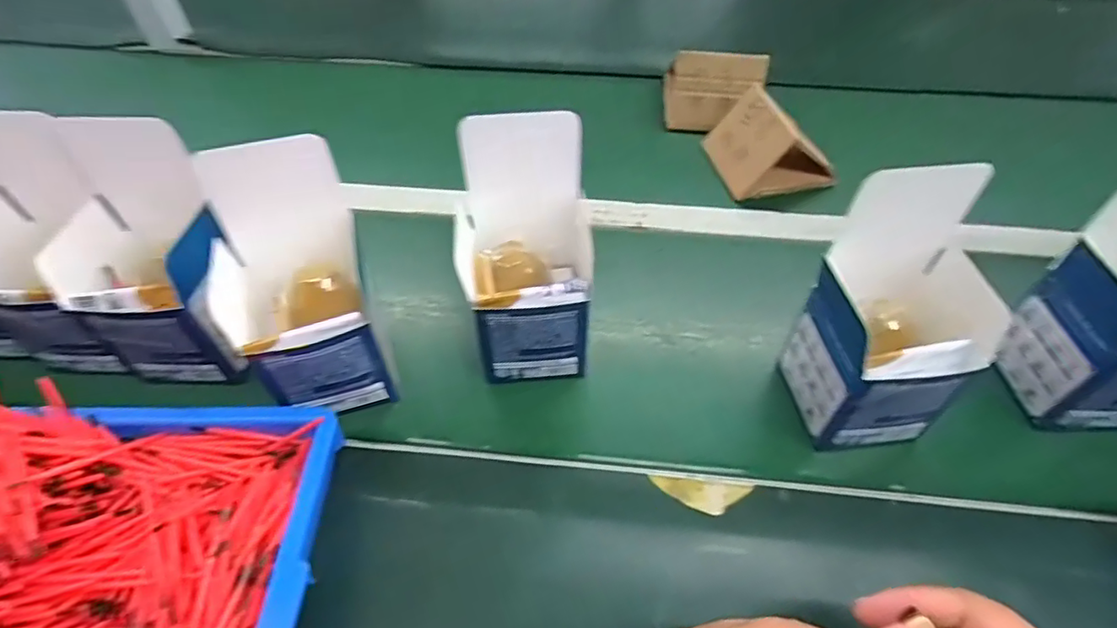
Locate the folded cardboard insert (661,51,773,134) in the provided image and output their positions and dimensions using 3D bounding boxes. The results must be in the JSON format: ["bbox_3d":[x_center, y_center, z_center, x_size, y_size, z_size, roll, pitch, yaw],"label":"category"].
[{"bbox_3d":[0.178,-0.254,0.660,0.108,0.083,0.032,5,19,2],"label":"folded cardboard insert"}]

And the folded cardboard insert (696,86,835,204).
[{"bbox_3d":[0.227,-0.186,0.612,0.107,0.076,0.111,-15,50,-8],"label":"folded cardboard insert"}]

